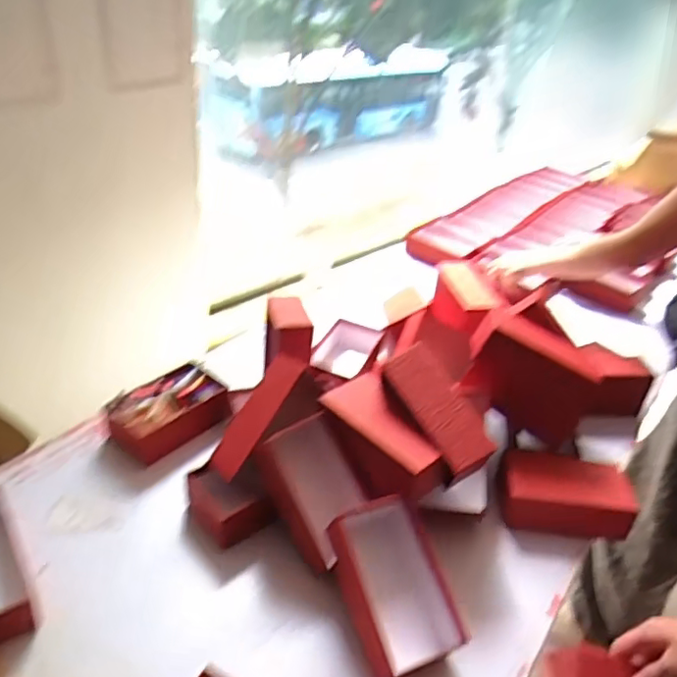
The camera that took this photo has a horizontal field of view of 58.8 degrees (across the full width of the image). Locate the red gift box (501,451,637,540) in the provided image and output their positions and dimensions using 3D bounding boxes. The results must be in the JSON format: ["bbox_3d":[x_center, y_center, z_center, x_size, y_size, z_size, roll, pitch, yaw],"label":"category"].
[{"bbox_3d":[0.294,0.202,0.785,0.164,0.054,0.096,9,33,4],"label":"red gift box"}]

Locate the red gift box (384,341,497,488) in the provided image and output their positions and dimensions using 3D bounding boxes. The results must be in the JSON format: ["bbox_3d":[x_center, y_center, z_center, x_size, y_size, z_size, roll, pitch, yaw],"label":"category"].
[{"bbox_3d":[0.118,0.087,0.722,0.082,0.039,0.157,-20,70,-35],"label":"red gift box"}]

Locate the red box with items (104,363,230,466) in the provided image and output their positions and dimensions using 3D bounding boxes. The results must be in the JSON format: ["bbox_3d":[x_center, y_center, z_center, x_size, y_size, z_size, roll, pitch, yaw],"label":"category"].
[{"bbox_3d":[-0.238,0.097,0.839,0.097,0.055,0.160,31,40,33],"label":"red box with items"}]

